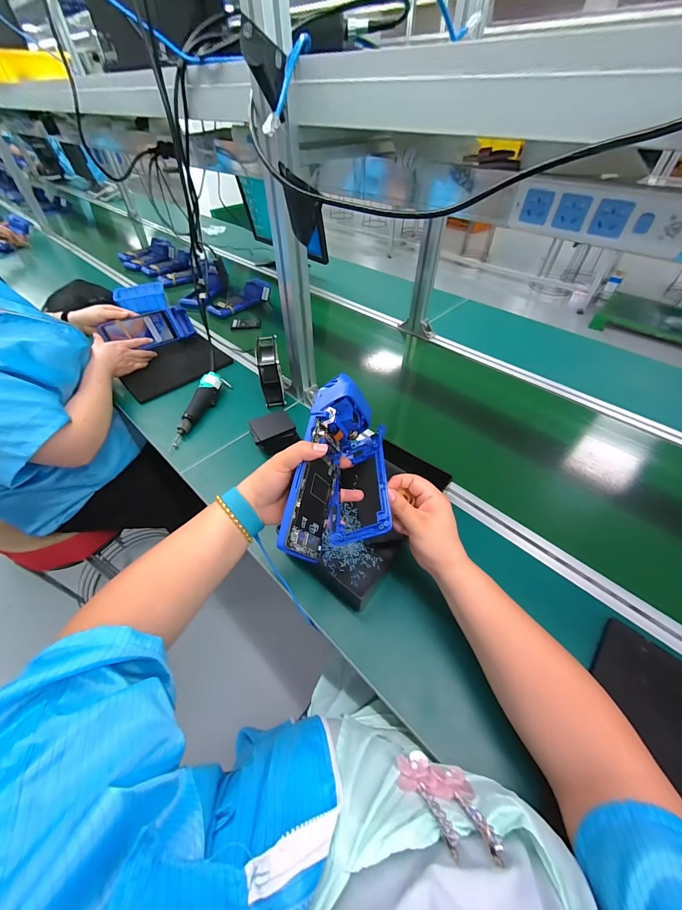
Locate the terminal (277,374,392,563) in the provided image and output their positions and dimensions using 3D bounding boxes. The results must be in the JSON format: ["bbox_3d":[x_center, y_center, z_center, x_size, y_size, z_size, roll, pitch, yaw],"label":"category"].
[{"bbox_3d":[0.019,0.025,0.404,0.094,0.130,0.217,0,63,30],"label":"terminal"}]

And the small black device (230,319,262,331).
[{"bbox_3d":[-0.297,-0.411,1.022,0.088,0.011,0.057,-8,49,-7],"label":"small black device"}]

